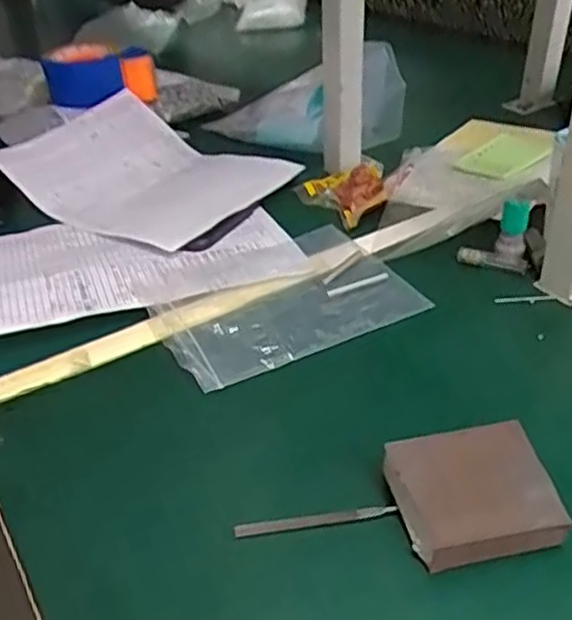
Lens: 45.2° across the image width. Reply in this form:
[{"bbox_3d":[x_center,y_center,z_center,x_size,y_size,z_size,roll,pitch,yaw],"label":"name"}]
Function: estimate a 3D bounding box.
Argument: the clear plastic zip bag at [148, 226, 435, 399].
[{"bbox_3d":[-0.004,-0.013,0.557,0.200,0.012,0.143,-21,39,-22],"label":"clear plastic zip bag"}]

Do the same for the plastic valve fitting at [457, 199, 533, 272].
[{"bbox_3d":[0.178,-0.065,0.583,0.057,0.053,0.028,7,38,15],"label":"plastic valve fitting"}]

